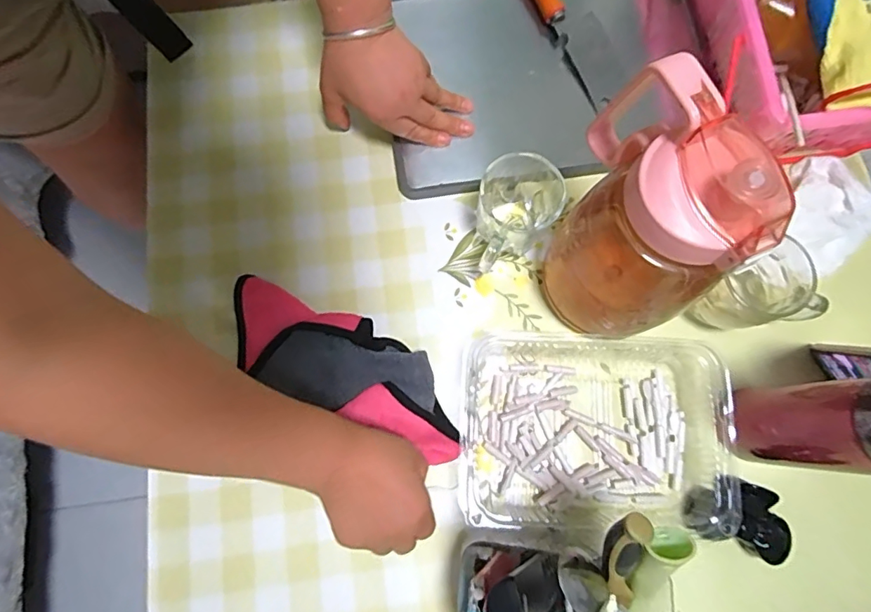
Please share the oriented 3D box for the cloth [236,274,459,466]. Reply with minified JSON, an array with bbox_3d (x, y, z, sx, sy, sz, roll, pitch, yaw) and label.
[{"bbox_3d":[-0.085,0.057,0.472,0.244,0.026,0.090,29,78,9],"label":"cloth"}]

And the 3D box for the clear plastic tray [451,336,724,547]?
[{"bbox_3d":[0.139,0.116,0.453,0.233,0.051,0.180,1,77,-1],"label":"clear plastic tray"}]

